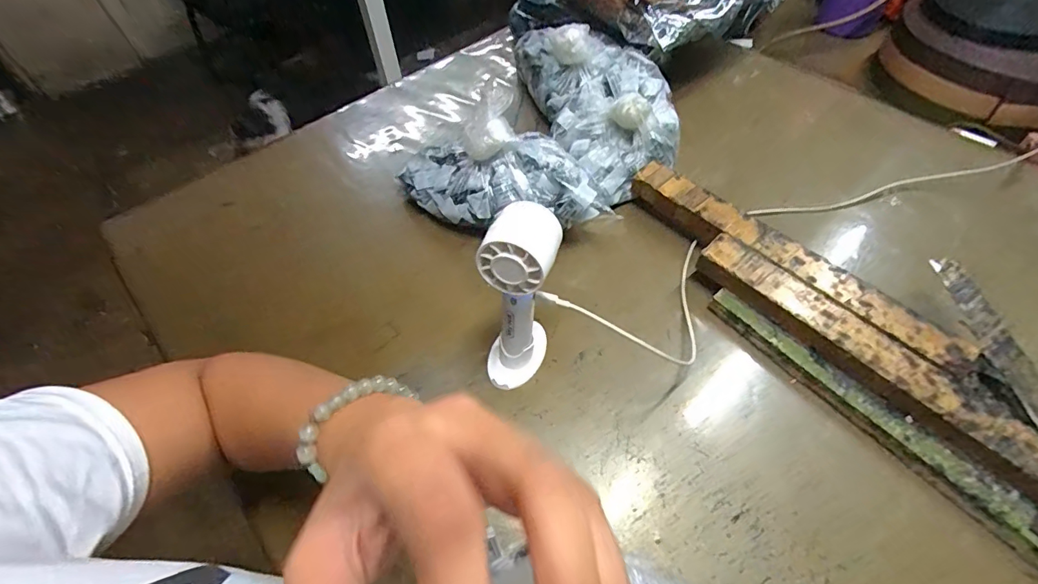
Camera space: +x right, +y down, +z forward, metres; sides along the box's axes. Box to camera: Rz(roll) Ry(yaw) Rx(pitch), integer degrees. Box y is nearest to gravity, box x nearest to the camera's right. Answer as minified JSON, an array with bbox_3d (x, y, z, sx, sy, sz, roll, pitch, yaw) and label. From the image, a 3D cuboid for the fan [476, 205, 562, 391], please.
[{"bbox_3d":[0.001,0.007,0.374,0.052,0.155,0.069,12,55,11],"label":"fan"}]

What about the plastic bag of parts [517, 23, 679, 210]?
[{"bbox_3d":[0.097,-0.244,0.575,0.142,0.081,0.282,-13,55,-7],"label":"plastic bag of parts"}]

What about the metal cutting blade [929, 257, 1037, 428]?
[{"bbox_3d":[0.376,0.048,0.365,0.030,0.010,0.179,-3,54,0],"label":"metal cutting blade"}]

